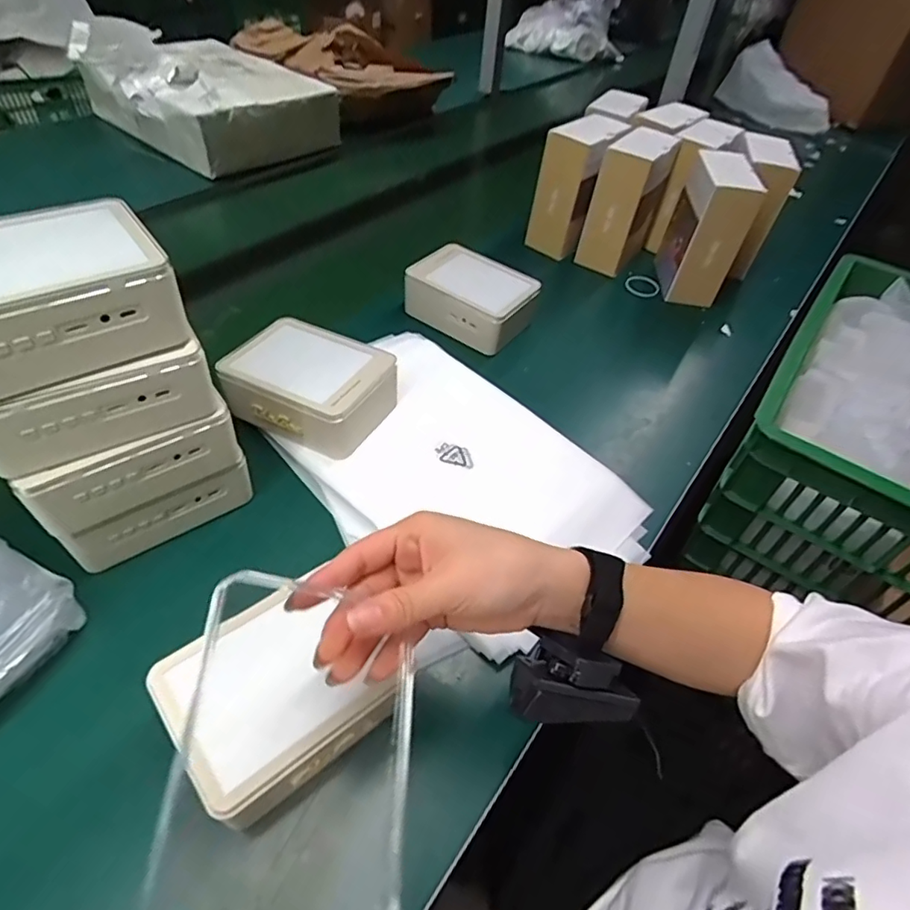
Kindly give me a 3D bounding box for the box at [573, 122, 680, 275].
[{"bbox_3d":[0.249,-0.362,0.810,0.071,0.169,0.105,37,54,26],"label":"box"}]

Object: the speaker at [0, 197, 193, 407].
[{"bbox_3d":[-0.254,-0.097,0.344,0.137,0.061,0.099,-29,55,-28],"label":"speaker"}]

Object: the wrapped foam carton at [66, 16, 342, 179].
[{"bbox_3d":[-0.454,-0.666,1.037,0.324,0.123,0.385,-33,57,-31],"label":"wrapped foam carton"}]

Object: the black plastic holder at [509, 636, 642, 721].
[{"bbox_3d":[0.068,0.125,0.317,0.072,0.035,0.038,2,47,-3],"label":"black plastic holder"}]

